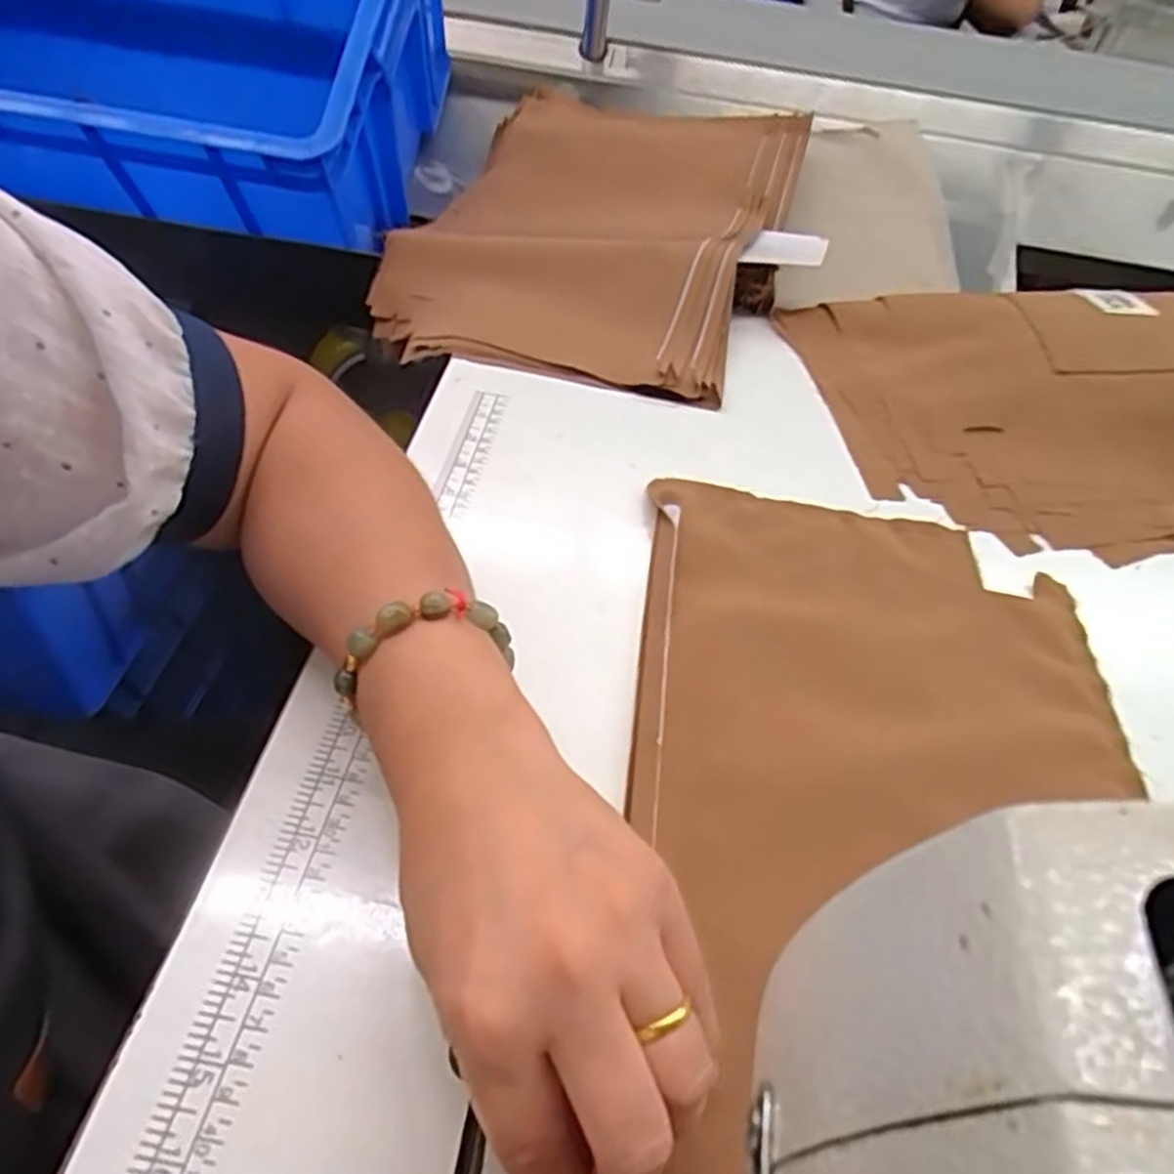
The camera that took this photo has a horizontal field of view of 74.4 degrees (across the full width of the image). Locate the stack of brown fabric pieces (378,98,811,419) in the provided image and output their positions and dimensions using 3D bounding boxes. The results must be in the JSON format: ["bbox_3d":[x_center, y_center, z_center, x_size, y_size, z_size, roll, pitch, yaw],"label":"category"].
[{"bbox_3d":[0.018,-0.324,0.670,0.300,0.046,0.466,14,48,5],"label":"stack of brown fabric pieces"}]

